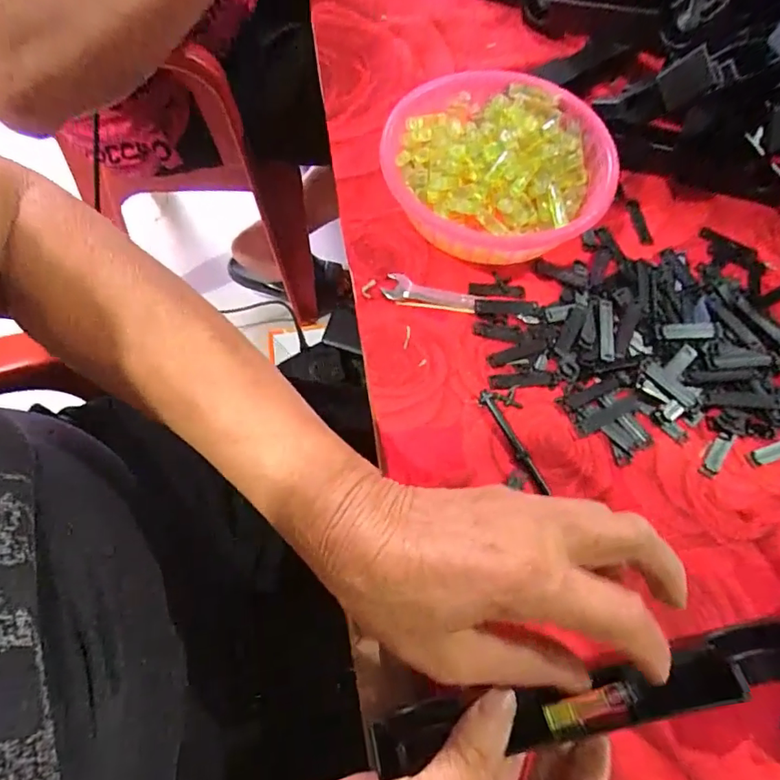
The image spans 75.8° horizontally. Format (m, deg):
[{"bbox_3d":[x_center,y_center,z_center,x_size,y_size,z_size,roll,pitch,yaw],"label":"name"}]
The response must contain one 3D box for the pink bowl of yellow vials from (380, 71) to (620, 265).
[{"bbox_3d":[0.084,-0.168,0.391,0.158,0.047,0.162,1,66,-2],"label":"pink bowl of yellow vials"}]

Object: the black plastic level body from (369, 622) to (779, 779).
[{"bbox_3d":[0.089,0.144,0.232,0.202,0.026,0.024,-18,67,9],"label":"black plastic level body"}]

